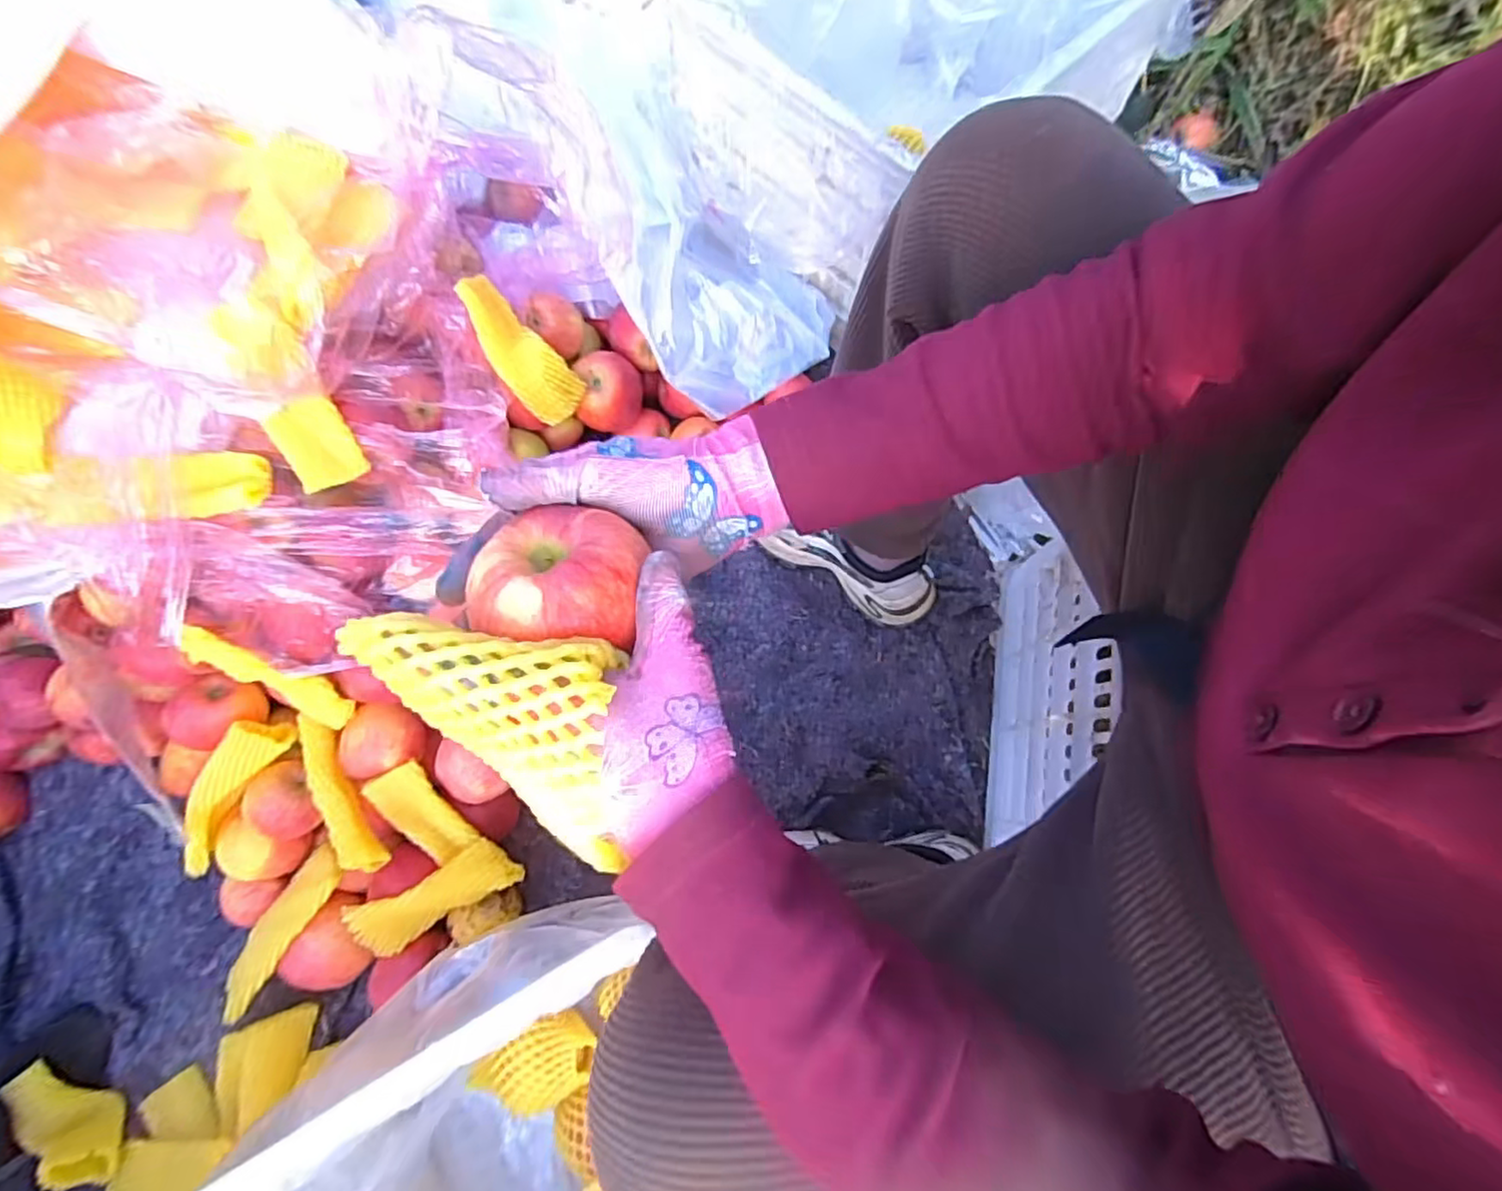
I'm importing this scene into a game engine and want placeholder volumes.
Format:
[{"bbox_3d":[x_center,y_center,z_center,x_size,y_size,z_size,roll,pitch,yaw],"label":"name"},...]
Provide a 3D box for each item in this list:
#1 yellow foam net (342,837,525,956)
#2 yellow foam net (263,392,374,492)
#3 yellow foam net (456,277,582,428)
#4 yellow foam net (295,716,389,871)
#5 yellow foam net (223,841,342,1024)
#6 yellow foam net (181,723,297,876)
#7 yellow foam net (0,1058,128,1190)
[{"bbox_3d":[-0.290,0.273,0.609,0.149,0.031,0.050,-27,75,-6],"label":"yellow foam net"},{"bbox_3d":[-0.349,-0.123,0.542,0.052,0.070,0.009,-34,38,-29],"label":"yellow foam net"},{"bbox_3d":[-0.225,-0.238,0.655,0.063,0.144,0.031,-45,35,-11],"label":"yellow foam net"},{"bbox_3d":[-0.373,0.180,0.600,0.033,0.036,0.145,-29,75,-7],"label":"yellow foam net"},{"bbox_3d":[-0.433,0.306,0.619,0.044,0.017,0.147,30,77,10],"label":"yellow foam net"},{"bbox_3d":[-0.465,0.174,0.591,0.030,0.047,0.143,31,77,10],"label":"yellow foam net"},{"bbox_3d":[-0.611,0.483,0.599,0.138,0.061,0.068,19,75,20],"label":"yellow foam net"}]

